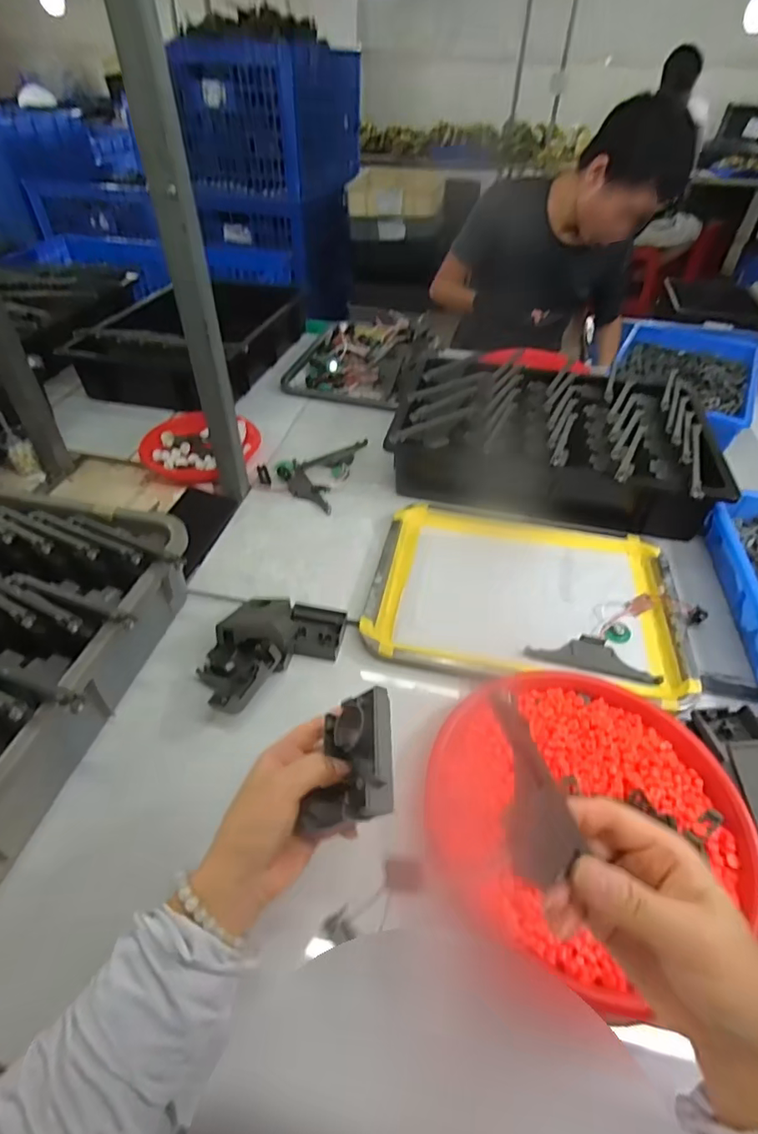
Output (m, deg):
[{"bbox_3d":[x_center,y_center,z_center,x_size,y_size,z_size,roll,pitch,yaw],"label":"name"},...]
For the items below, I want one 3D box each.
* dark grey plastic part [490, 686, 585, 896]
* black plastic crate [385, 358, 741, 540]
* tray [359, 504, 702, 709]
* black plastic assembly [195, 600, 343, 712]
[{"bbox_3d":[0.067,0.097,0.226,0.035,0.091,0.005,-18,9,-16],"label":"dark grey plastic part"},{"bbox_3d":[0.259,-0.196,0.774,0.439,0.099,0.279,13,46,12],"label":"black plastic crate"},{"bbox_3d":[0.174,0.023,0.630,0.345,0.034,0.276,9,45,7],"label":"tray"},{"bbox_3d":[-0.116,0.073,0.541,0.103,0.060,0.165,35,54,29],"label":"black plastic assembly"}]

